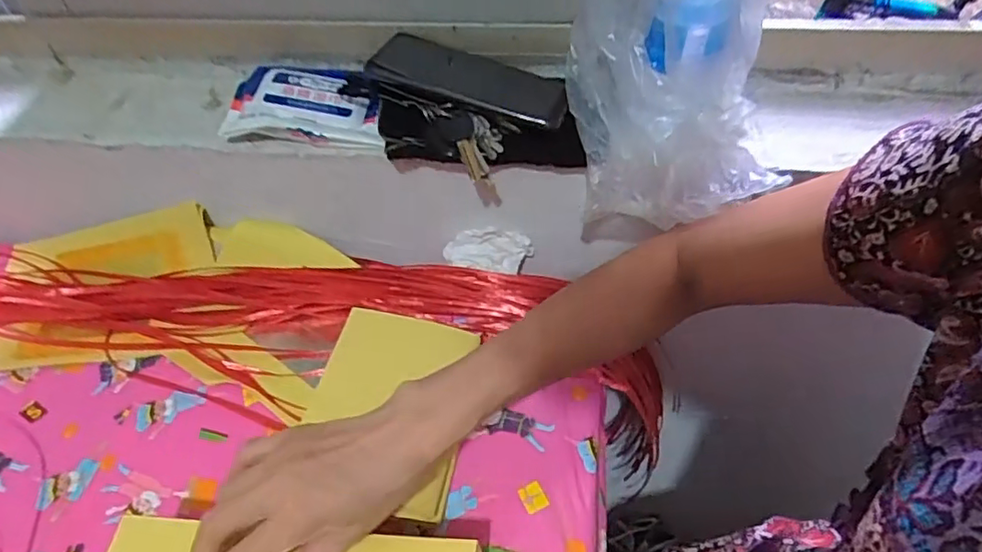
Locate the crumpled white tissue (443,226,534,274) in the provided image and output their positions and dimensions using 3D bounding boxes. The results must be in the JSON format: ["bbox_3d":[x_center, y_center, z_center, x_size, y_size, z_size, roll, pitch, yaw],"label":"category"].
[{"bbox_3d":[-0.004,-0.024,0.574,0.083,0.046,0.022,0,49,5],"label":"crumpled white tissue"}]

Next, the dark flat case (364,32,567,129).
[{"bbox_3d":[-0.020,-0.186,0.569,0.184,0.048,0.028,14,50,-6],"label":"dark flat case"}]

